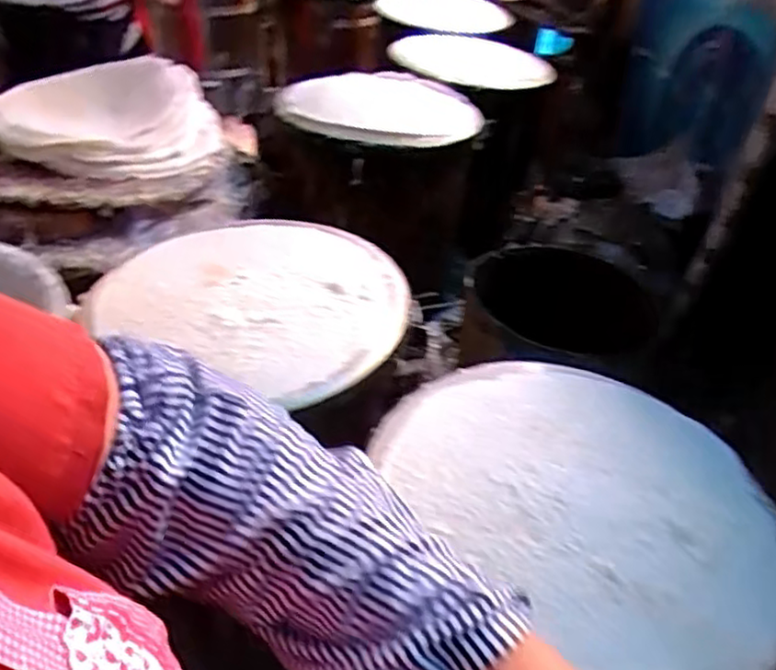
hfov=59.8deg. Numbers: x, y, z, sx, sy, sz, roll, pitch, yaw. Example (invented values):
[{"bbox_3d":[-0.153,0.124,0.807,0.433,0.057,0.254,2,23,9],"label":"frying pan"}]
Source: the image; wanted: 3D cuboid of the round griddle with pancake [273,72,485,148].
[{"bbox_3d":[-0.013,-0.451,1.296,0.381,0.053,0.330,-11,46,-20],"label":"round griddle with pancake"}]

